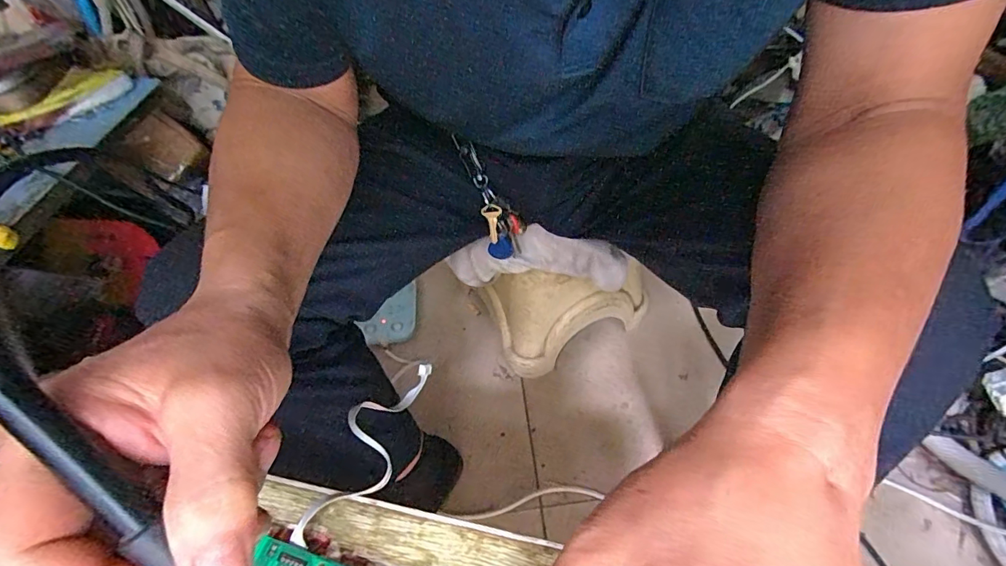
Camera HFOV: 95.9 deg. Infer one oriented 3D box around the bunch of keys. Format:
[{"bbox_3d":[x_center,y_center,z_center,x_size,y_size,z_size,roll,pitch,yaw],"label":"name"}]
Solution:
[{"bbox_3d":[-0.014,-0.095,0.529,0.043,0.157,0.033,-41,34,-25],"label":"bunch of keys"}]

